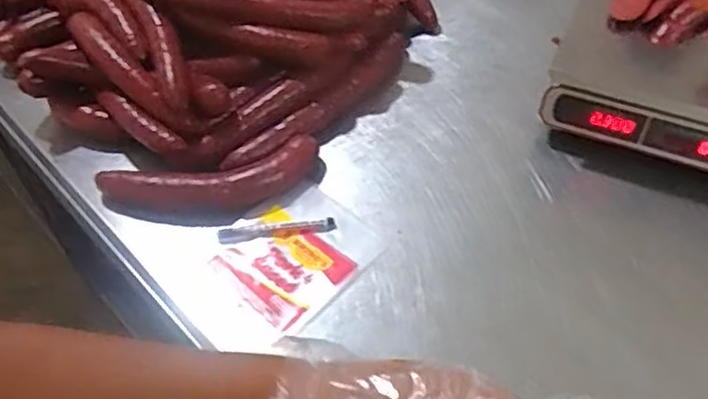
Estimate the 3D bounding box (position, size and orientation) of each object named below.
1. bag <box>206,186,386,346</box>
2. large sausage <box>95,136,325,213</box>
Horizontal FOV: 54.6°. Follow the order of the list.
[{"bbox_3d":[-0.065,0.063,0.766,0.135,0.011,0.169,39,62,23],"label":"bag"},{"bbox_3d":[-0.166,-0.021,0.813,0.255,0.037,0.072,-12,52,-9],"label":"large sausage"}]

